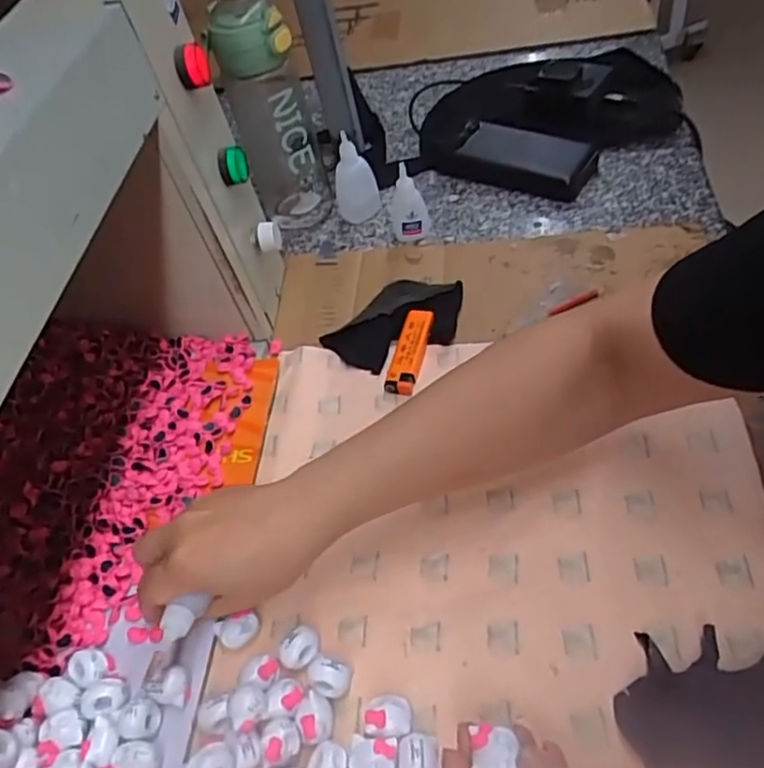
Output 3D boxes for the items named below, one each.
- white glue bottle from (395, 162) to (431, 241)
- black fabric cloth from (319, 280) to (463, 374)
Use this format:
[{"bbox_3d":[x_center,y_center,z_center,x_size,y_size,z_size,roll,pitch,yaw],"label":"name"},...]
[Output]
[{"bbox_3d":[0.029,-0.174,0.630,0.035,0.076,0.025,-4,50,5],"label":"white glue bottle"},{"bbox_3d":[0.018,-0.051,0.560,0.120,0.021,0.073,-33,54,-18],"label":"black fabric cloth"}]

